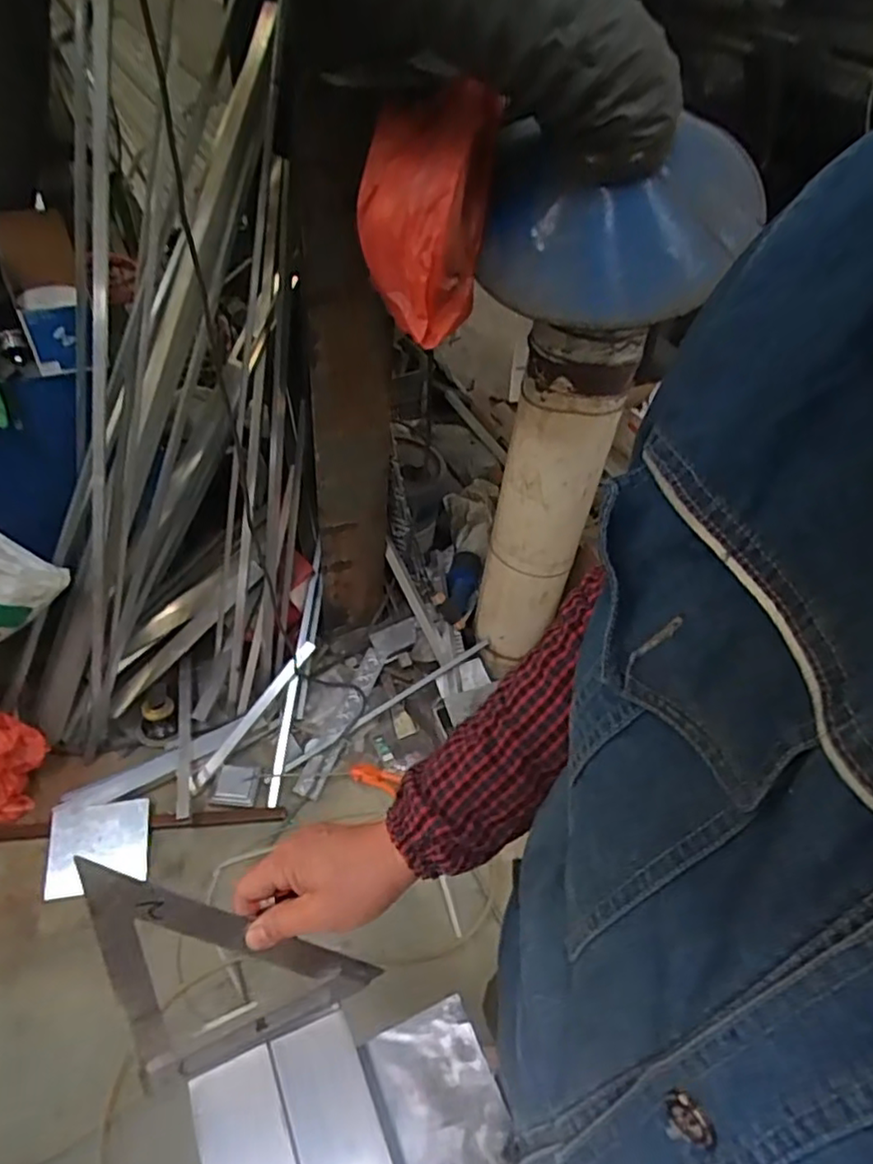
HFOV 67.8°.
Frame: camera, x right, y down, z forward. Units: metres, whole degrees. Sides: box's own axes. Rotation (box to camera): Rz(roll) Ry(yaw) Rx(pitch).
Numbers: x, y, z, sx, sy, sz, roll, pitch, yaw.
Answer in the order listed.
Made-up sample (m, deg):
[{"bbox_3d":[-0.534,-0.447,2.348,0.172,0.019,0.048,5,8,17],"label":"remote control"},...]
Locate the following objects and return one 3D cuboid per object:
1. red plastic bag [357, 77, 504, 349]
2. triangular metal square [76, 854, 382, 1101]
[{"bbox_3d":[-0.017,-0.546,0.962,0.183,0.291,0.182,5,45,-3],"label":"red plastic bag"},{"bbox_3d":[-0.181,0.318,0.500,0.246,0.017,0.124,33,74,-18],"label":"triangular metal square"}]

